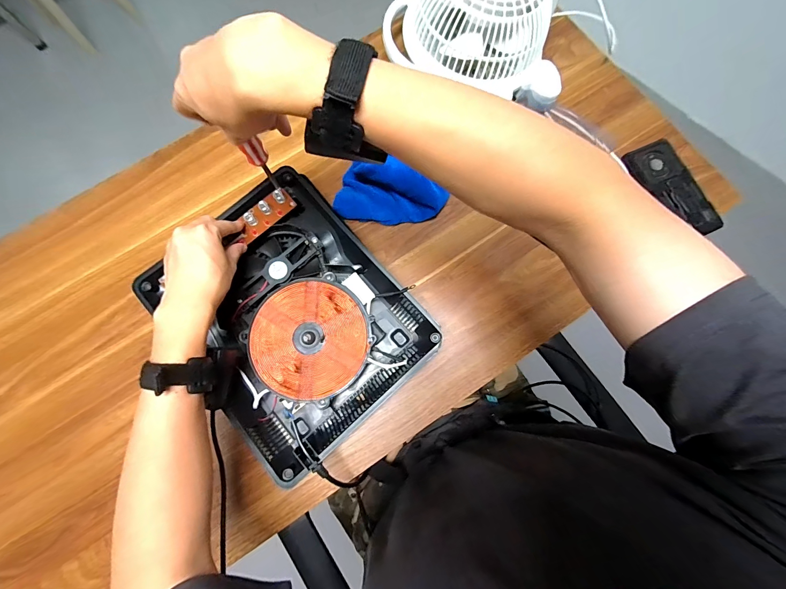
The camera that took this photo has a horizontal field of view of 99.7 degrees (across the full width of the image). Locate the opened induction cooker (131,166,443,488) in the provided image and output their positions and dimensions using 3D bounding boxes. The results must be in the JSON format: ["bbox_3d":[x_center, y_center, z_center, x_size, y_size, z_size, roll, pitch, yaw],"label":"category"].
[{"bbox_3d":[-0.135,0.027,0.454,0.271,0.050,0.332,-42,81,-8],"label":"opened induction cooker"}]

